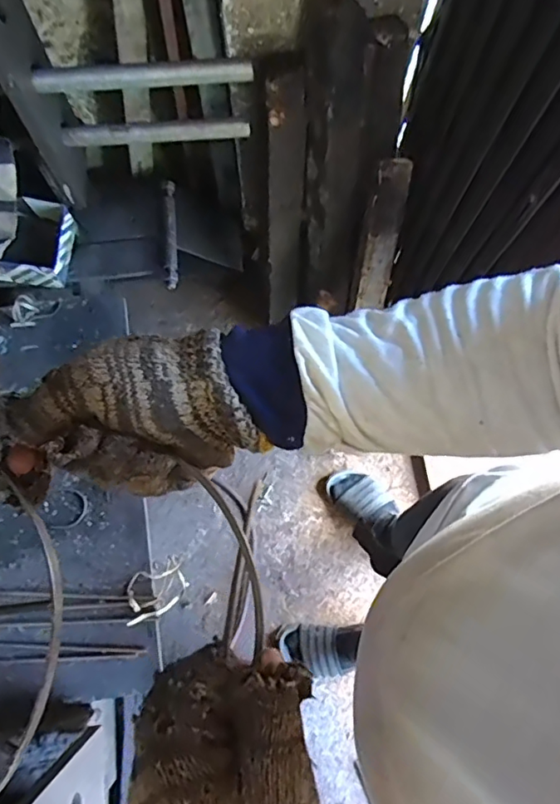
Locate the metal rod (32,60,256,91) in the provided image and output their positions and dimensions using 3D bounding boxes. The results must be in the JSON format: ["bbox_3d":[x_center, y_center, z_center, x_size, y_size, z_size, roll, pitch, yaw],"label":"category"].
[{"bbox_3d":[-0.165,-0.399,0.670,0.260,0.026,0.026,-4,78,-2],"label":"metal rod"}]

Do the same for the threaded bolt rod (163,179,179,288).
[{"bbox_3d":[-0.195,-0.301,0.985,0.021,0.018,0.205,-4,78,-2],"label":"threaded bolt rod"}]

